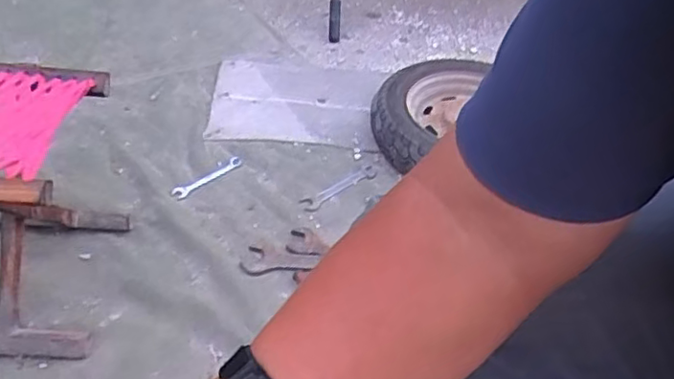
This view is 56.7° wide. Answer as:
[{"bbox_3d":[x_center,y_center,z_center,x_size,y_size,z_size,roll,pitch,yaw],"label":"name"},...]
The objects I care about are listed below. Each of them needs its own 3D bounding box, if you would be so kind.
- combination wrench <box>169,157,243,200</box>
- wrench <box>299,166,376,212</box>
[{"bbox_3d":[-0.231,-0.023,1.126,0.028,0.004,0.147,35,48,29],"label":"combination wrench"},{"bbox_3d":[0.005,-0.003,1.129,0.166,0.011,0.035,-26,50,-32],"label":"wrench"}]

